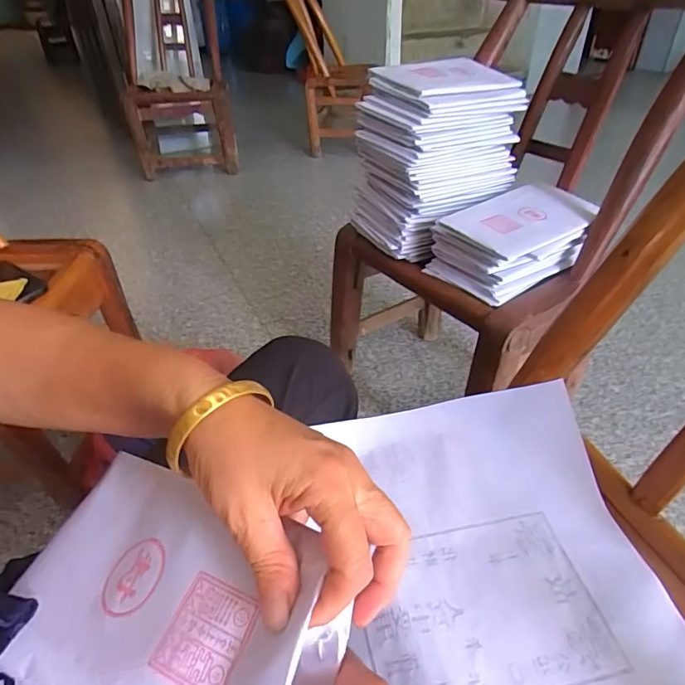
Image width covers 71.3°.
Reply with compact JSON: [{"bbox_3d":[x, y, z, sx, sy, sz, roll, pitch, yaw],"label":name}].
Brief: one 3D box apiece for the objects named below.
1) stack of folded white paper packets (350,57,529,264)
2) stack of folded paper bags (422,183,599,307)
[{"bbox_3d":[0.145,-0.287,0.734,0.244,0.214,0.150,-25,43,-25],"label":"stack of folded white paper packets"},{"bbox_3d":[0.253,-0.153,0.696,0.223,0.081,0.142,-27,44,-28],"label":"stack of folded paper bags"}]

